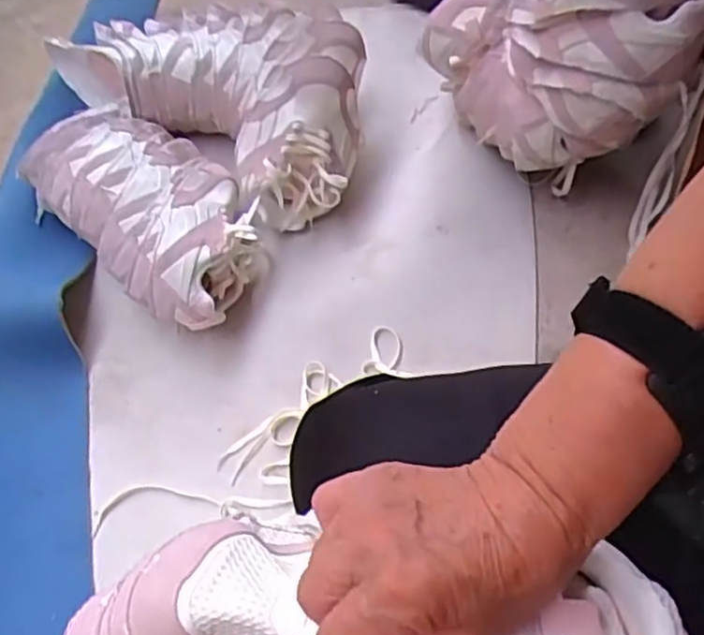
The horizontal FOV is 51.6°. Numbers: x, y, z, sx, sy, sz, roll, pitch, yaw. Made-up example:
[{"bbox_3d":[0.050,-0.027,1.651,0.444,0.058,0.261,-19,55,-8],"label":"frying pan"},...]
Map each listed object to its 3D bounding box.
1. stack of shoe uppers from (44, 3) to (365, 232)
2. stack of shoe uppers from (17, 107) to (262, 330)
[{"bbox_3d":[-0.181,-0.333,1.003,0.478,0.183,0.212,33,65,23],"label":"stack of shoe uppers"},{"bbox_3d":[-0.254,-0.142,0.936,0.335,0.110,0.195,36,66,24],"label":"stack of shoe uppers"}]

